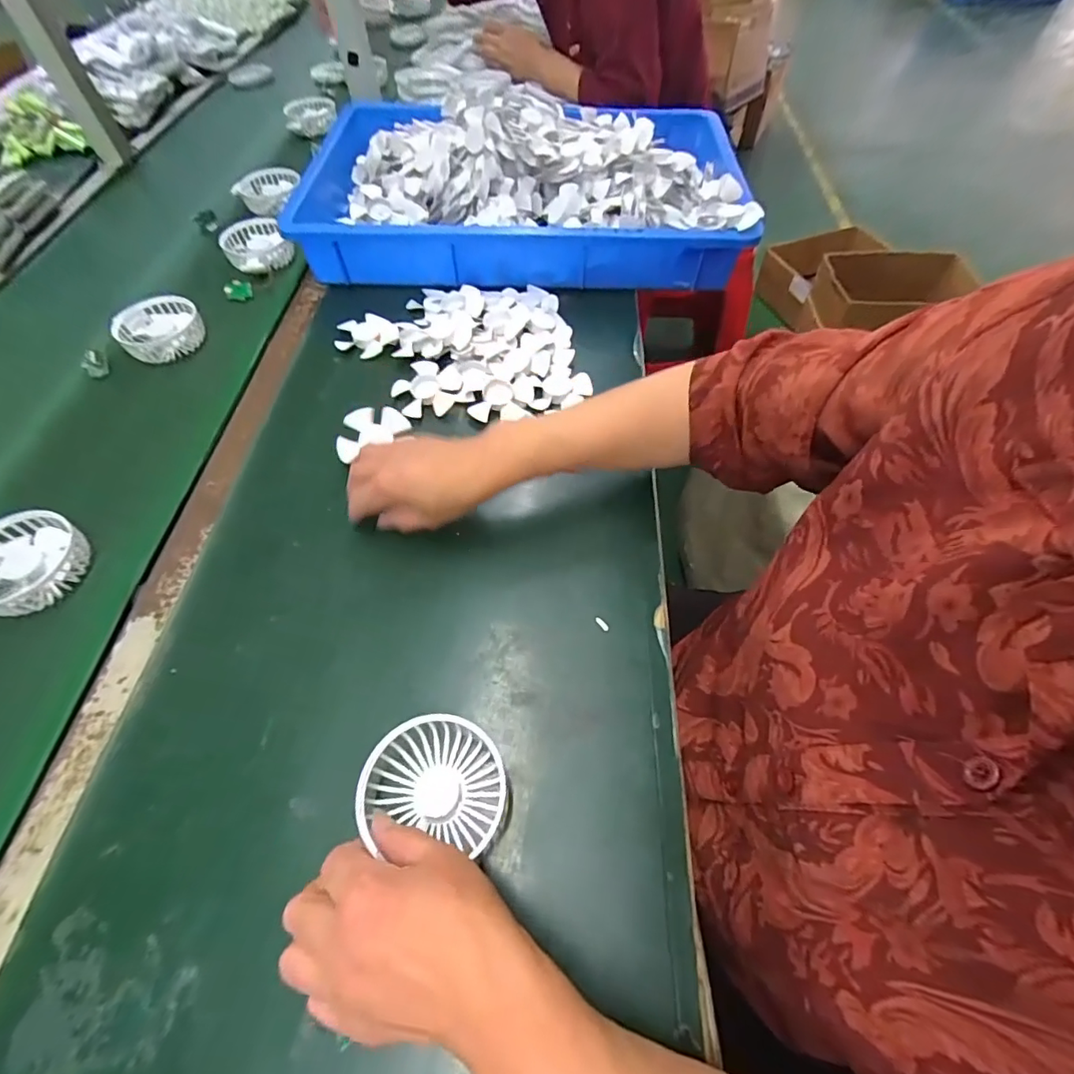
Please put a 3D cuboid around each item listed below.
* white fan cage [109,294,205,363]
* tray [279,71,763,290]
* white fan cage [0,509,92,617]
[{"bbox_3d":[-0.446,-0.247,0.600,0.086,0.031,0.087,39,67,24],"label":"white fan cage"},{"bbox_3d":[-0.025,-0.499,0.711,0.591,0.103,0.389,0,58,3],"label":"tray"},{"bbox_3d":[-0.435,0.021,0.428,0.090,0.022,0.089,12,58,6],"label":"white fan cage"}]

